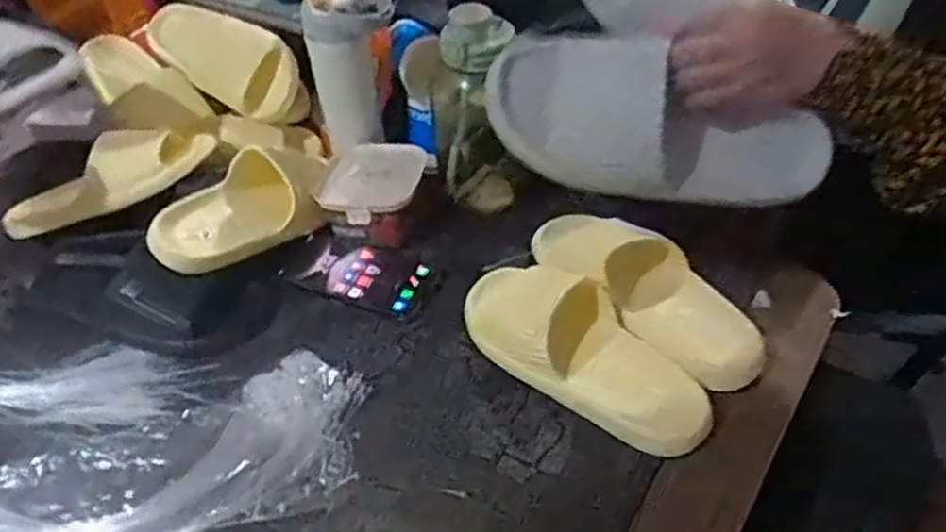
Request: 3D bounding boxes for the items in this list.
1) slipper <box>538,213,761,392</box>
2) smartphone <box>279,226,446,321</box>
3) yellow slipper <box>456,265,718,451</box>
[{"bbox_3d":[0.160,0.011,0.689,0.099,0.055,0.239,-33,51,-26],"label":"slipper"},{"bbox_3d":[-0.117,0.001,0.762,0.167,0.010,0.084,20,50,23],"label":"smartphone"},{"bbox_3d":[0.098,0.075,0.647,0.103,0.061,0.234,-33,51,-26],"label":"yellow slipper"}]

